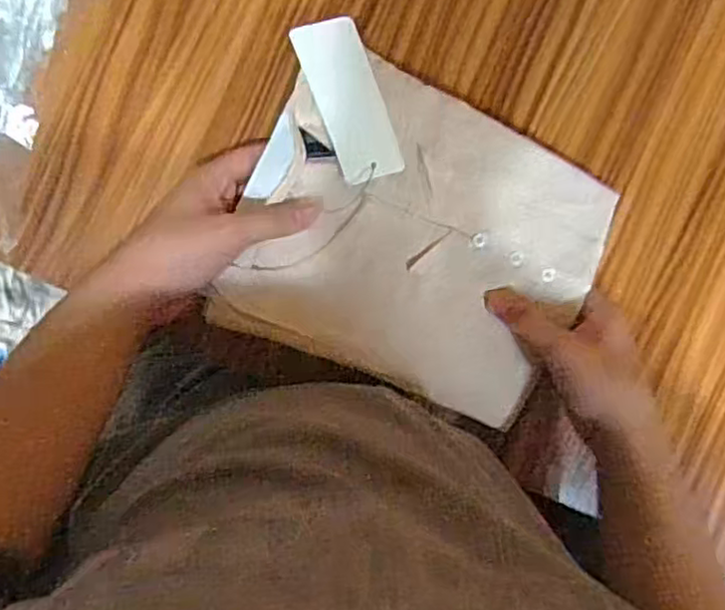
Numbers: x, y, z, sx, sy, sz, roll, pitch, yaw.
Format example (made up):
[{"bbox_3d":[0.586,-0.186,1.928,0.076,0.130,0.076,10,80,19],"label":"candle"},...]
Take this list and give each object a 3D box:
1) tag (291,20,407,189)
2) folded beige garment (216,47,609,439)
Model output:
[{"bbox_3d":[-0.009,-0.145,0.477,0.046,0.004,0.117,-20,88,-10],"label":"tag"},{"bbox_3d":[0.048,-0.043,0.484,0.241,0.028,0.205,24,92,-9],"label":"folded beige garment"}]

